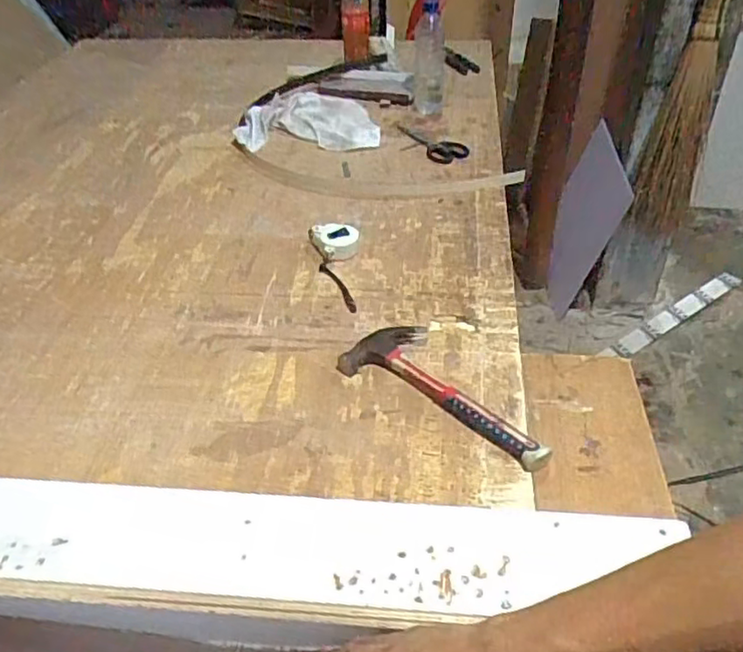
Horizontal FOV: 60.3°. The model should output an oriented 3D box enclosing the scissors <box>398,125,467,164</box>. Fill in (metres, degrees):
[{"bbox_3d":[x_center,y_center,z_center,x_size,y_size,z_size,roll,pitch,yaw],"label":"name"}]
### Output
[{"bbox_3d":[0.107,-0.367,1.309,0.182,0.016,0.097,23,46,28],"label":"scissors"}]

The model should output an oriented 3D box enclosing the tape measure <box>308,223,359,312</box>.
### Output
[{"bbox_3d":[-0.054,-0.097,0.975,0.075,0.024,0.201,-6,40,-2],"label":"tape measure"}]

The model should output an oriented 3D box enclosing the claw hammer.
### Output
[{"bbox_3d":[0.098,0.071,0.776,0.282,0.023,0.107,25,48,30],"label":"claw hammer"}]

